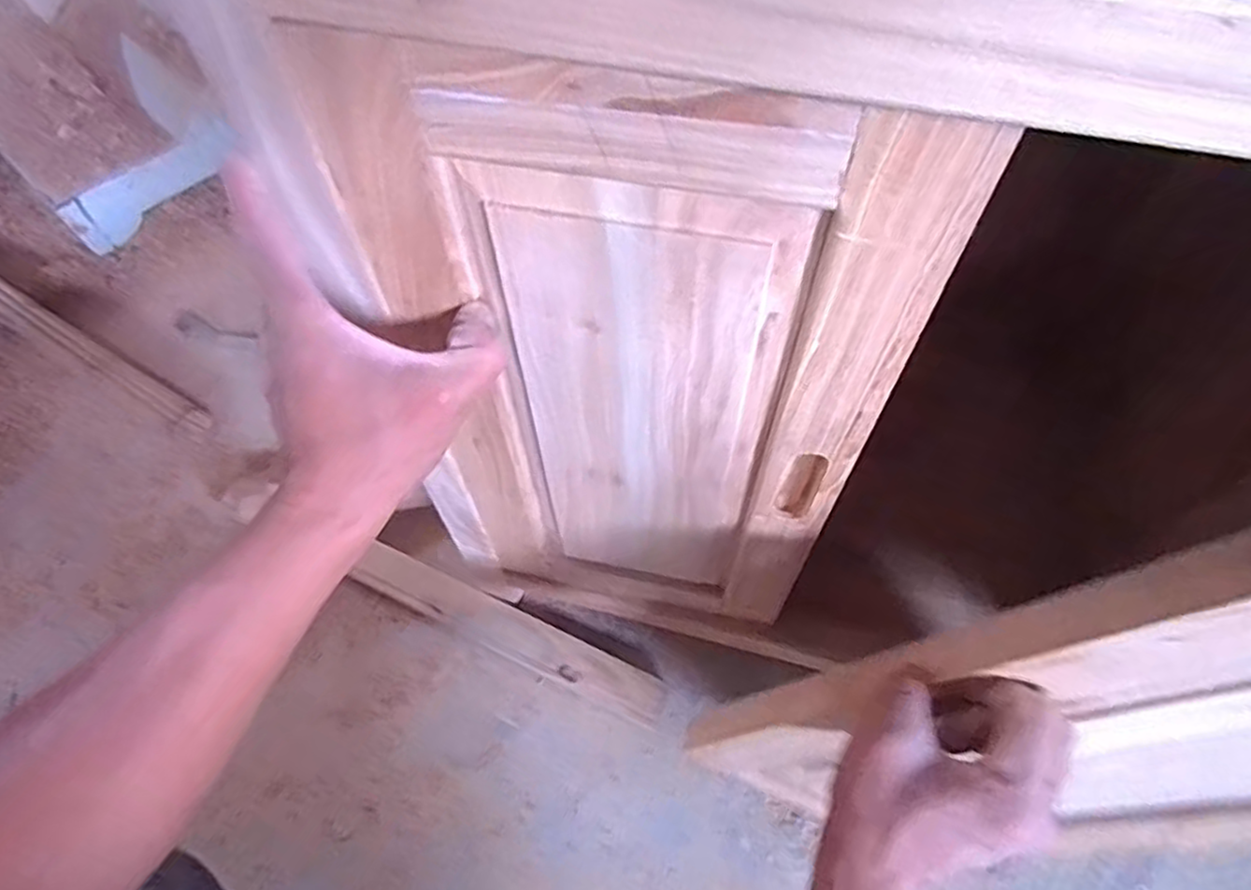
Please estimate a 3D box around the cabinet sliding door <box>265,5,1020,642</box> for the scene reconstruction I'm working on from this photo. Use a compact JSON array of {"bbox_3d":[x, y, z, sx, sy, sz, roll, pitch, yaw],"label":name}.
[{"bbox_3d":[-0.001,-0.003,0.414,0.250,0.436,0.018,10,58,8],"label":"cabinet sliding door"}]

